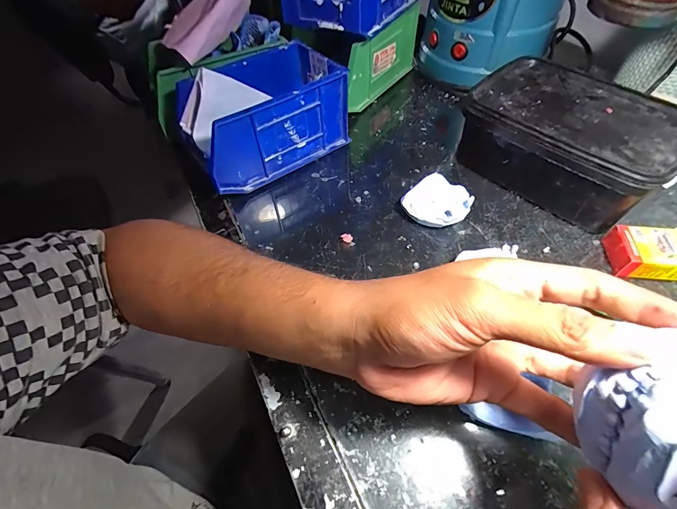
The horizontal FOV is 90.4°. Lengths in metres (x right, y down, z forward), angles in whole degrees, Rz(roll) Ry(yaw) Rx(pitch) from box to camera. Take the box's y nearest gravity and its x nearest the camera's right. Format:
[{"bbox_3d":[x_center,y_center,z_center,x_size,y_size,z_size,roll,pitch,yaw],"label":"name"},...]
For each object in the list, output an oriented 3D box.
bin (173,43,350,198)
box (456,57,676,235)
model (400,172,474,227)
[{"bbox_3d":[-0.081,-0.153,0.378,0.161,0.093,0.106,-29,58,-16],"label":"bin"},{"bbox_3d":[0.225,-0.114,0.341,0.186,0.073,0.140,33,63,24],"label":"box"},{"bbox_3d":[0.099,-0.052,0.333,0.061,0.024,0.057,-2,54,2],"label":"model"}]

